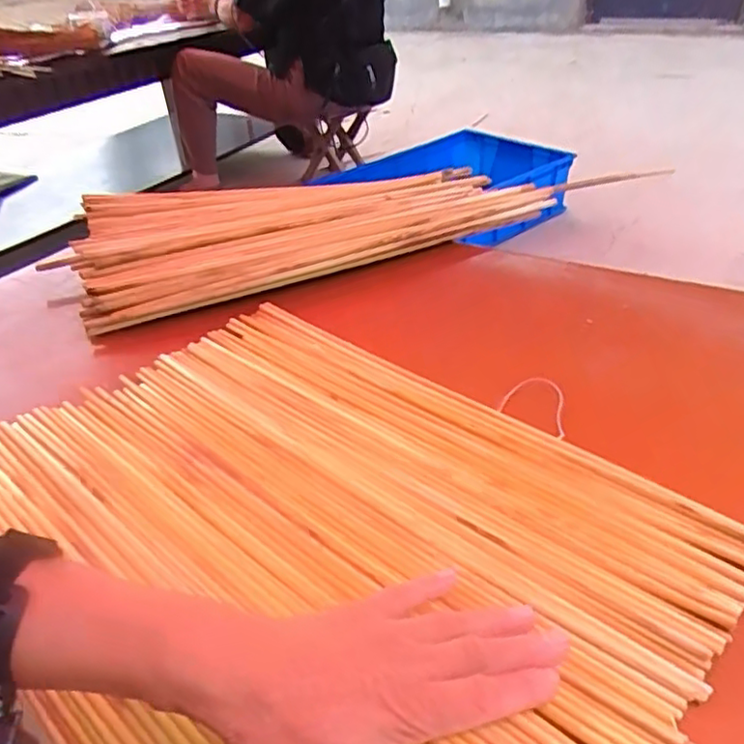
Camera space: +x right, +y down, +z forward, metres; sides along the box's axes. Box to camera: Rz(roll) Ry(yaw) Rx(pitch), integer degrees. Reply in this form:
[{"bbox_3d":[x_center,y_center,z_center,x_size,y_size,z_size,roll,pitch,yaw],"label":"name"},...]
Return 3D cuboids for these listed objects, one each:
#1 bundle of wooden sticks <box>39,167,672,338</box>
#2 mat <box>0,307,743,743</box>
[{"bbox_3d":[-0.097,-0.214,0.867,0.634,0.054,0.342,-17,35,-17],"label":"bundle of wooden sticks"},{"bbox_3d":[-0.048,0.102,0.442,0.367,0.030,0.509,-31,41,-34],"label":"mat"}]

